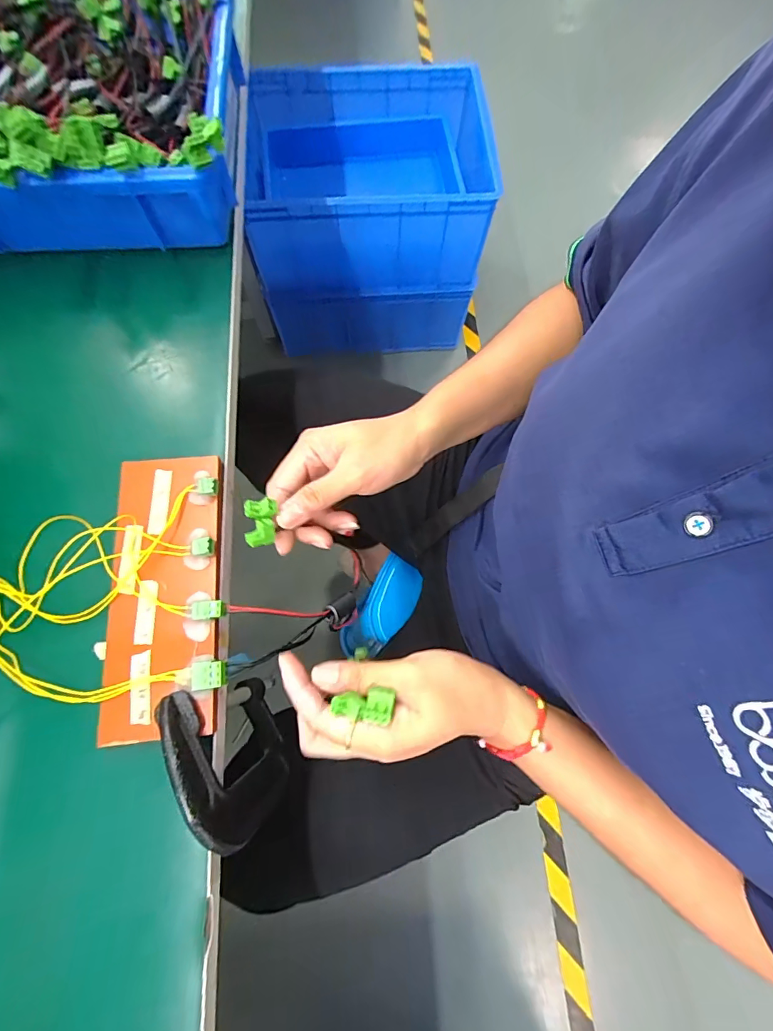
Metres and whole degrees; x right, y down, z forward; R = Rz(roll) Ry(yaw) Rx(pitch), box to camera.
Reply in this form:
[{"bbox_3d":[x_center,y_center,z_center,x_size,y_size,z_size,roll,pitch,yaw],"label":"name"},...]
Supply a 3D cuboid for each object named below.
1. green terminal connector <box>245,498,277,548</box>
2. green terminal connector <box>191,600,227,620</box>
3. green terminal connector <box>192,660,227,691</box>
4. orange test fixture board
[{"bbox_3d":[-0.087,0.005,0.294,0.020,0.010,0.031,-6,73,-3],"label":"green terminal connector"},{"bbox_3d":[-0.122,0.064,0.290,0.025,0.007,0.012,-6,72,12],"label":"green terminal connector"},{"bbox_3d":[-0.115,0.103,0.276,0.025,0.009,0.017,-7,73,-4],"label":"green terminal connector"},{"bbox_3d":[-0.158,0.049,0.301,0.079,0.029,0.193,-6,73,-3],"label":"orange test fixture board"}]

